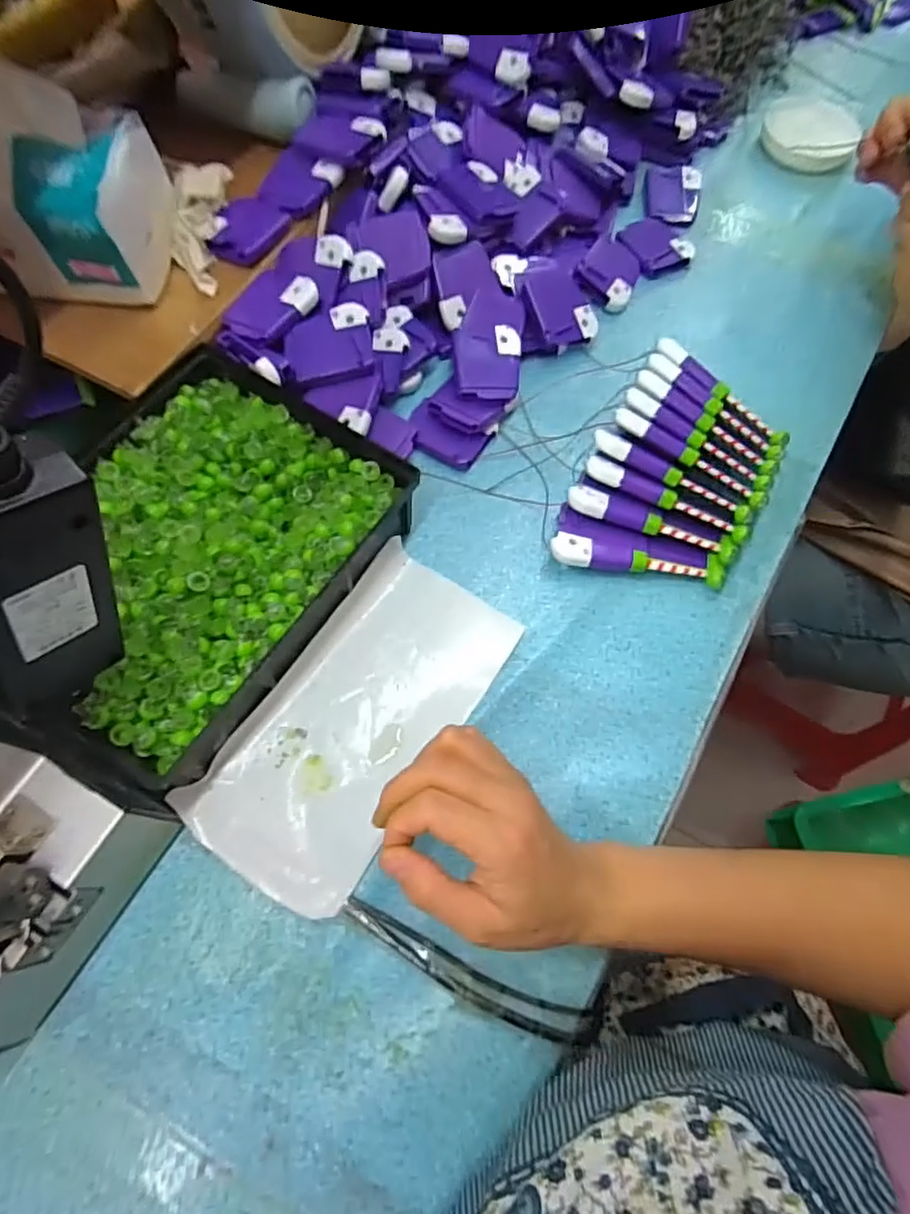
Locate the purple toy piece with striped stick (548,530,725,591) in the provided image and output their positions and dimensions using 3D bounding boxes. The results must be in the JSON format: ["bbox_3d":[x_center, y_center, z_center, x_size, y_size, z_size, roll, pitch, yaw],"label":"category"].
[{"bbox_3d":[0.126,-0.030,0.425,0.119,0.023,0.023,9,68,1],"label":"purple toy piece with striped stick"}]

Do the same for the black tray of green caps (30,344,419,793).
[{"bbox_3d":[-0.160,-0.029,0.393,0.173,0.053,0.246,33,70,10],"label":"black tray of green caps"}]

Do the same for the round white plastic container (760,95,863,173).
[{"bbox_3d":[0.360,-0.481,0.620,0.091,0.019,0.099,1,68,-3],"label":"round white plastic container"}]

